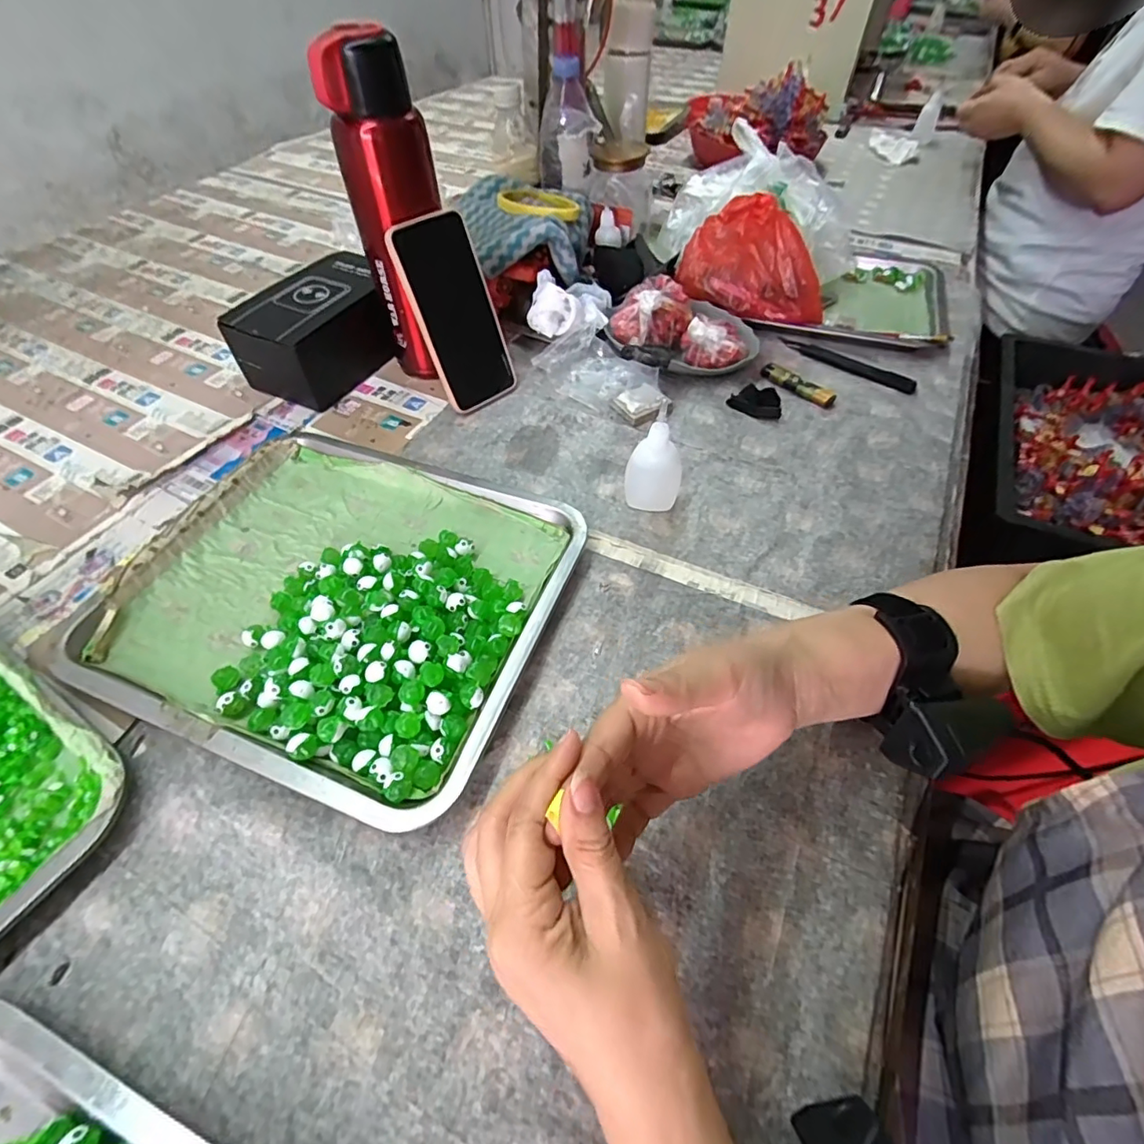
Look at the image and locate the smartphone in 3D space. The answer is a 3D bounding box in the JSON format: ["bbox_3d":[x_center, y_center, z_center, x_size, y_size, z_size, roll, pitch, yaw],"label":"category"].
[{"bbox_3d":[-0.110,-0.244,0.508,0.077,0.162,0.014,-35,40,-20],"label":"smartphone"}]

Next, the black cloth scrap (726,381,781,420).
[{"bbox_3d":[0.185,-0.174,0.539,0.051,0.016,0.044,8,53,6],"label":"black cloth scrap"}]

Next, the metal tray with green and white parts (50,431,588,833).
[{"bbox_3d":[-0.167,0.012,0.394,0.301,0.026,0.259,17,55,12],"label":"metal tray with green and white parts"}]

